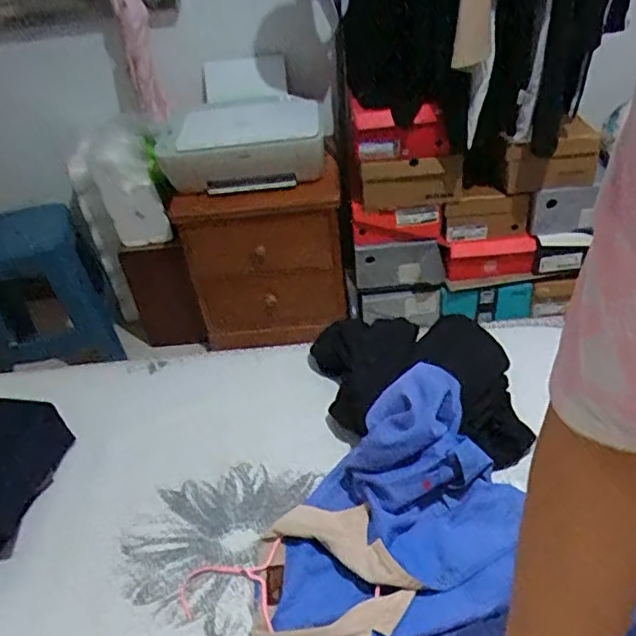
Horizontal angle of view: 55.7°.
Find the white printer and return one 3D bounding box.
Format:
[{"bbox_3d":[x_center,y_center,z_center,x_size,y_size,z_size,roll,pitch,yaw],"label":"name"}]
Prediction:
[{"bbox_3d":[-0.208,-0.505,1.564,0.428,0.257,0.347,-11,38,-5],"label":"white printer"}]

